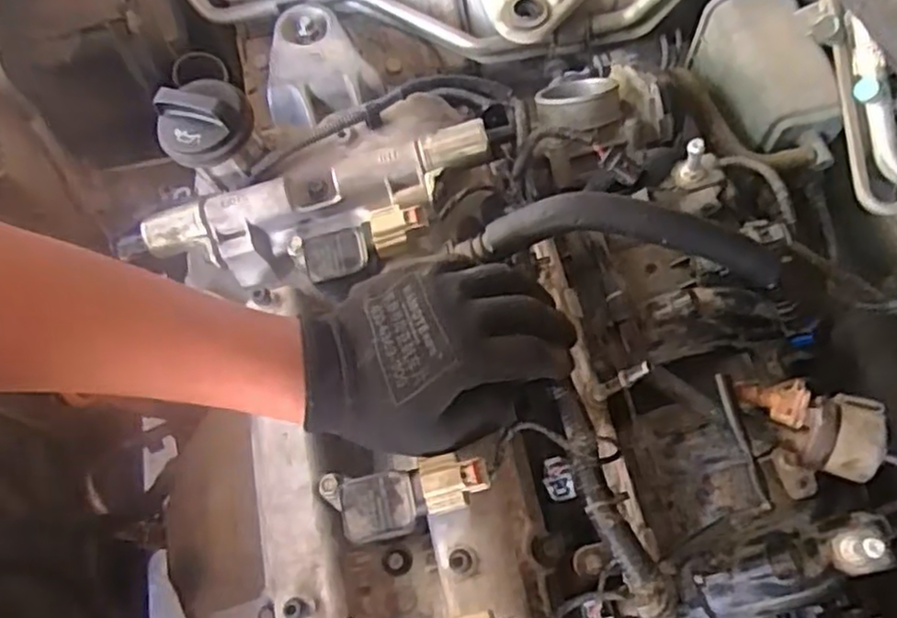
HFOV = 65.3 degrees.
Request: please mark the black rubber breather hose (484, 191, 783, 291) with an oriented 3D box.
[{"bbox_3d":[0.116,-0.042,0.418,0.180,0.048,0.026,7,66,-10],"label":"black rubber breather hose"}]

